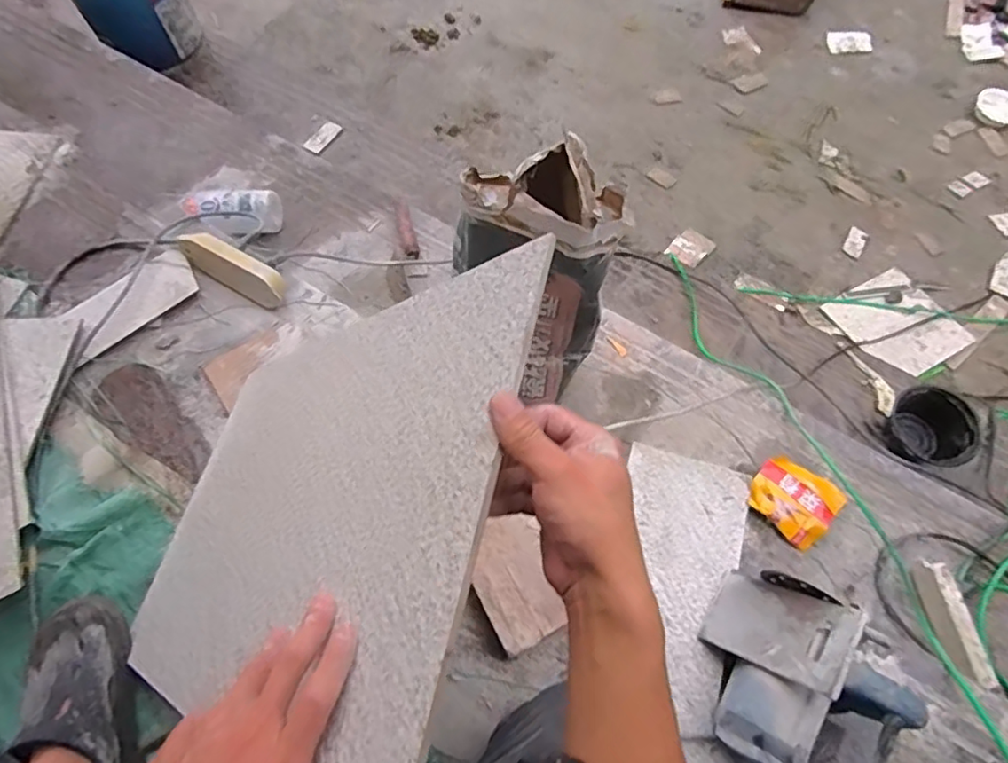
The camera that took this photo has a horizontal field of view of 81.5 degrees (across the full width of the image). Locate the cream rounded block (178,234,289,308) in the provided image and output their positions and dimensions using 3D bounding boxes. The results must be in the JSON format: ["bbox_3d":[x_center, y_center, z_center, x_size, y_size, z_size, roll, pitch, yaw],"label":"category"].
[{"bbox_3d":[-0.439,-0.184,0.945,0.207,0.051,0.056,28,69,12],"label":"cream rounded block"}]

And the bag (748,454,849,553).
[{"bbox_3d":[0.495,0.196,0.996,0.133,0.028,0.127,42,72,17],"label":"bag"}]

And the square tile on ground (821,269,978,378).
[{"bbox_3d":[1.096,-0.159,1.634,0.295,0.023,0.293,-28,66,-12],"label":"square tile on ground"}]

